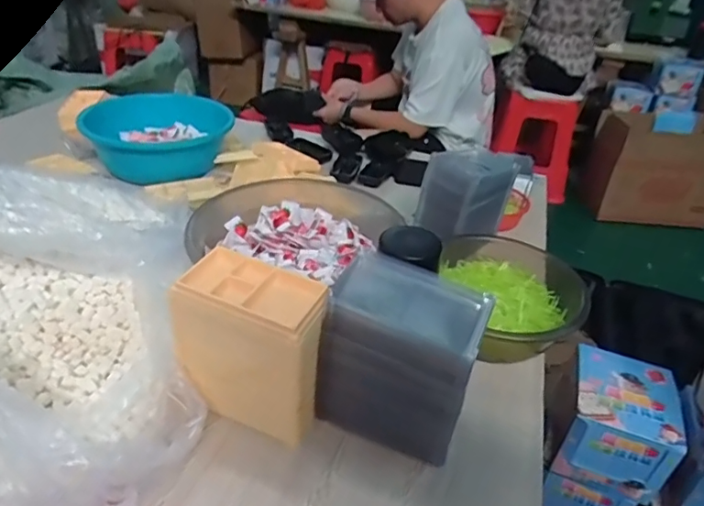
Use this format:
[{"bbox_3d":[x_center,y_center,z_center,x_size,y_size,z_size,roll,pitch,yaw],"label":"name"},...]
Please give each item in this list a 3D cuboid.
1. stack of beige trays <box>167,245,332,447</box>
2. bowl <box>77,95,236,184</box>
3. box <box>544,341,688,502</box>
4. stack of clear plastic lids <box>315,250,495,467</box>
[{"bbox_3d":[-0.097,0.096,0.529,0.133,0.156,0.076,15,34,15],"label":"stack of beige trays"},{"bbox_3d":[-0.370,-0.229,1.035,0.260,0.100,0.203,-1,32,-7],"label":"bowl"},{"bbox_3d":[0.402,0.258,0.816,0.151,0.141,0.159,13,33,12],"label":"box"},{"bbox_3d":[0.045,0.108,0.529,0.149,0.170,0.080,16,34,17],"label":"stack of clear plastic lids"}]

